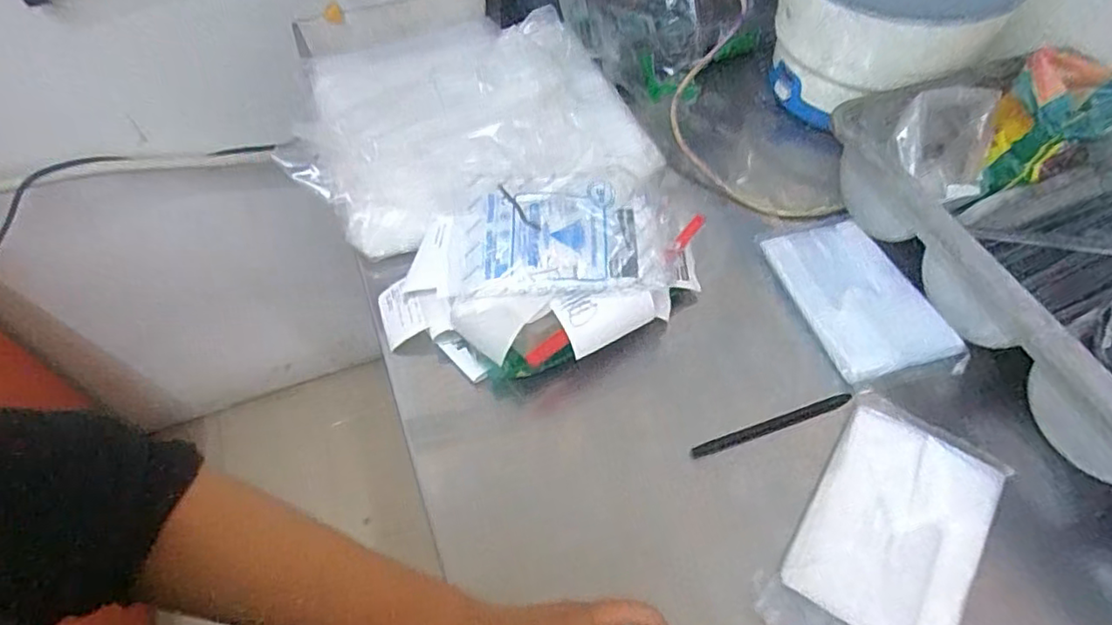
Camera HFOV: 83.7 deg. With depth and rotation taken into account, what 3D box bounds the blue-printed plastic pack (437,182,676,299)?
[{"bbox_3d":[-0.002,-0.056,0.513,0.186,0.027,0.092,0,76,6],"label":"blue-printed plastic pack"}]

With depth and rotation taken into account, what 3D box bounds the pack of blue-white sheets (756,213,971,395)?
[{"bbox_3d":[0.259,-0.013,0.532,0.102,0.010,0.167,-16,56,-10],"label":"pack of blue-white sheets"}]

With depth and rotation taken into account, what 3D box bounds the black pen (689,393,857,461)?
[{"bbox_3d":[0.167,0.088,0.480,0.130,0.013,0.011,-16,56,-10],"label":"black pen"}]

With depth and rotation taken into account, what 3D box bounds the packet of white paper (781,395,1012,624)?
[{"bbox_3d":[0.234,0.141,0.424,0.104,0.012,0.156,27,60,19],"label":"packet of white paper"}]

